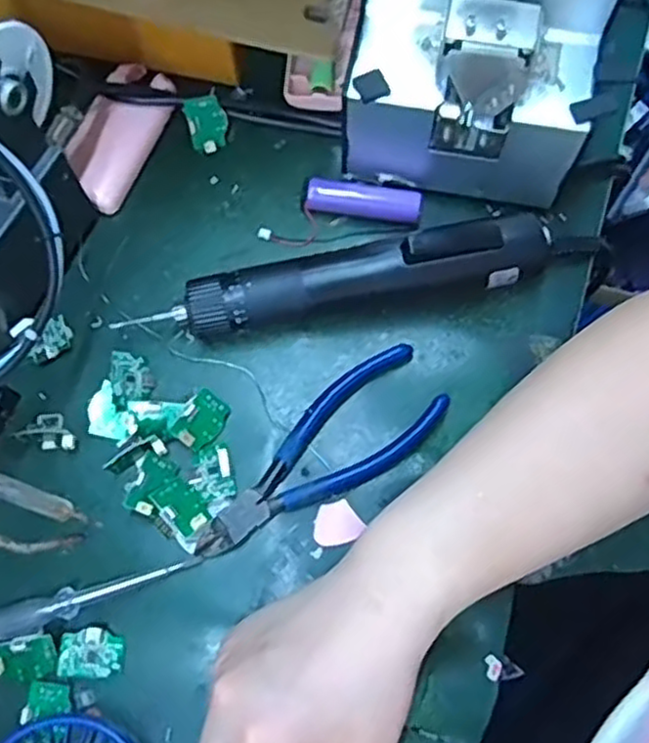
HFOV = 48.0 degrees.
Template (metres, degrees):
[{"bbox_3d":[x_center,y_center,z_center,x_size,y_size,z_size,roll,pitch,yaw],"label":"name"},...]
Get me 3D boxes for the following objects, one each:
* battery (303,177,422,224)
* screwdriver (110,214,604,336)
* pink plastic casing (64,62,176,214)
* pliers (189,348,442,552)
[{"bbox_3d":[0.023,-0.101,0.430,0.066,0.017,0.019,9,74,2],"label":"battery"},{"bbox_3d":[0.025,-0.050,0.406,0.264,0.042,0.030,-10,74,-3],"label":"screwdriver"},{"bbox_3d":[-0.124,-0.144,0.442,0.043,0.020,0.095,24,75,7],"label":"pink plastic casing"},{"bbox_3d":[-0.002,0.047,0.391,0.153,0.012,0.053,-39,77,-11],"label":"pliers"}]

